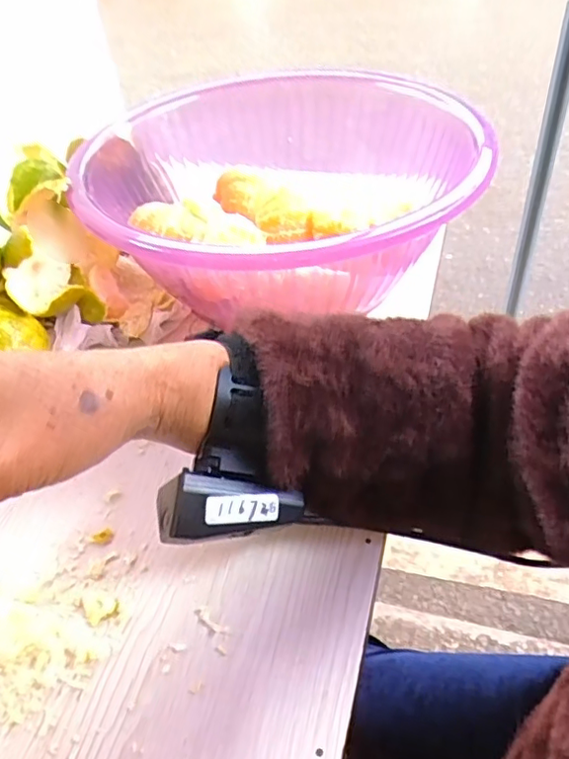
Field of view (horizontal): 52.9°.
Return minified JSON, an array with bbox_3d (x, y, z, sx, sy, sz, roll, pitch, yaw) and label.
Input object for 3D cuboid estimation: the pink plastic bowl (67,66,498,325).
[{"bbox_3d":[-0.004,-0.157,0.497,0.269,0.131,0.360,12,47,19],"label":"pink plastic bowl"}]

